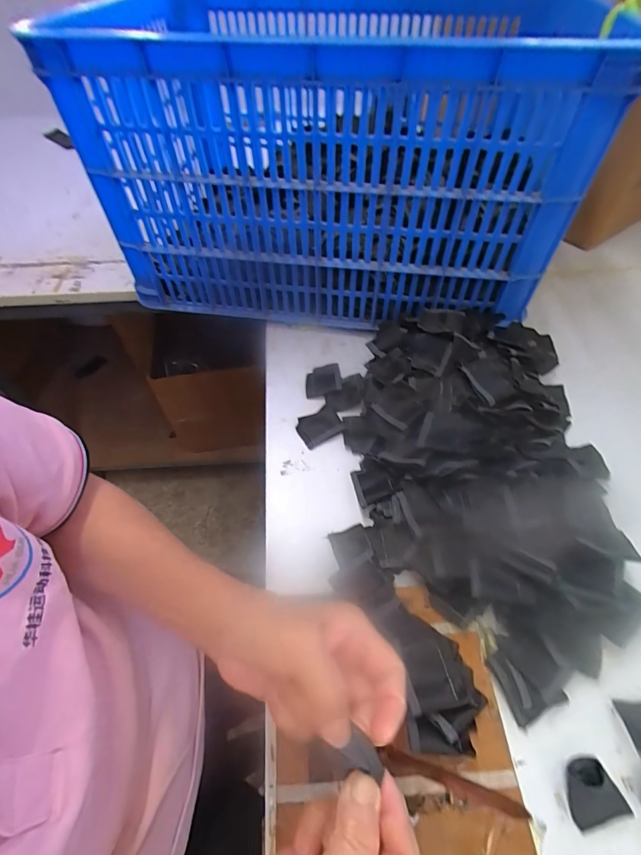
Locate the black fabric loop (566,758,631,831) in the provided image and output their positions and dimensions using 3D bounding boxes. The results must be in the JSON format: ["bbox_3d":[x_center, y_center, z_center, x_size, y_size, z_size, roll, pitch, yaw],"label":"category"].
[{"bbox_3d":[0.201,0.269,0.287,0.039,0.011,0.035,-11,55,-7],"label":"black fabric loop"}]

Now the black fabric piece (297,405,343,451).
[{"bbox_3d":[-0.001,-0.002,0.484,0.055,0.005,0.047,-26,58,-16],"label":"black fabric piece"}]

